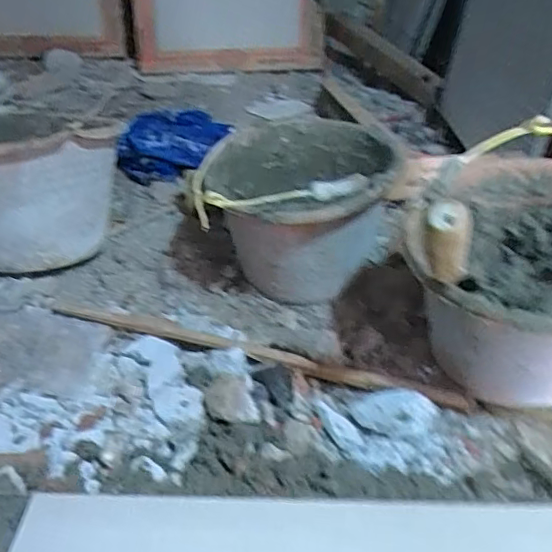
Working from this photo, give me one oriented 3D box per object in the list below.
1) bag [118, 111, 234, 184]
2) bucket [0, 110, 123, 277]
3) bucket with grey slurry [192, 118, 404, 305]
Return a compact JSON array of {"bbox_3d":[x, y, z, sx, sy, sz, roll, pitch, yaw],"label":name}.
[{"bbox_3d":[-0.217,-0.274,1.186,0.226,0.115,0.173,12,34,13],"label":"bag"},{"bbox_3d":[-0.381,-0.134,0.859,0.237,0.218,0.275,-20,40,-30],"label":"bucket"},{"bbox_3d":[0.034,-0.079,0.812,0.259,0.210,0.279,4,33,1],"label":"bucket with grey slurry"}]

